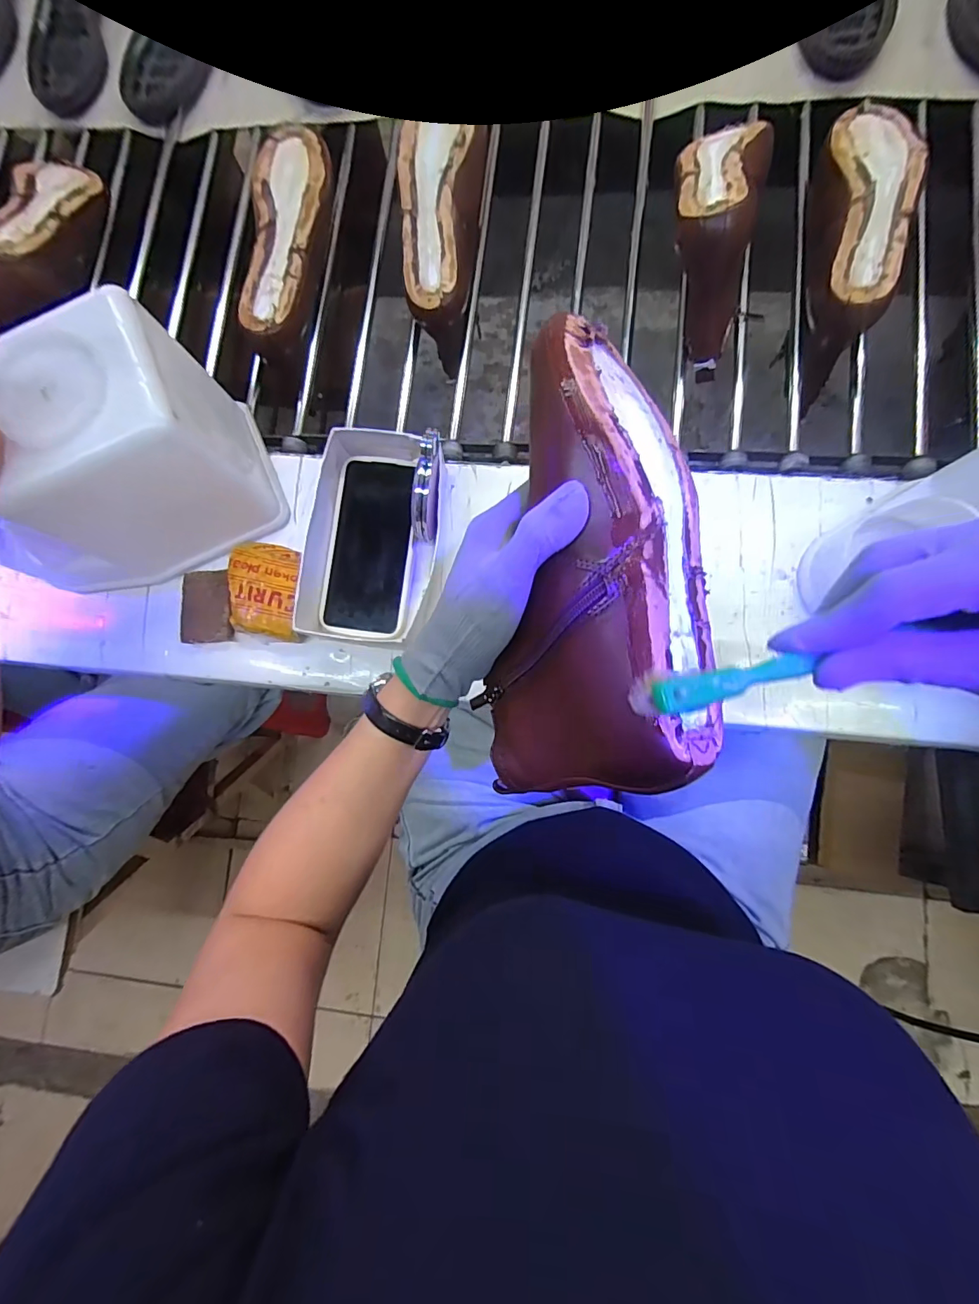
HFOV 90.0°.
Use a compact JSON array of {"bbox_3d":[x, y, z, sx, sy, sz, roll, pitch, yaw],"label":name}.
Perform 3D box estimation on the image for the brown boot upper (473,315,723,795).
[{"bbox_3d":[0.057,-0.042,0.247,0.104,0.080,0.239,3,91,5],"label":"brown boot upper"}]

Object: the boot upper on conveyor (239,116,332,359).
[{"bbox_3d":[-0.210,-0.431,0.530,0.068,0.075,0.229,9,84,6],"label":"boot upper on conveyor"}]

